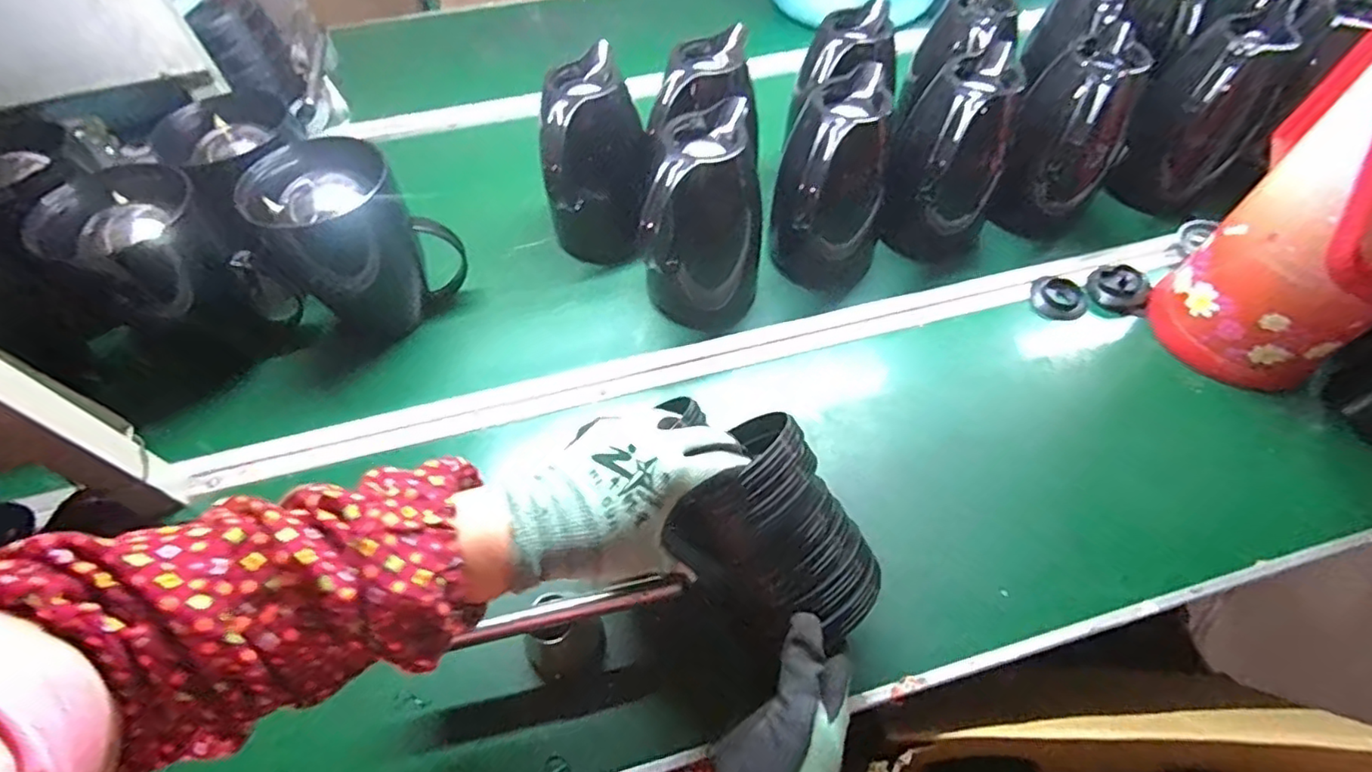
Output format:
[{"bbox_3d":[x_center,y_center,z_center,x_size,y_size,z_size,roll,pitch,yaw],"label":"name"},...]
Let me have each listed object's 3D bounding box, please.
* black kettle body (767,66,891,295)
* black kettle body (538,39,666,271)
[{"bbox_3d":[0.157,-0.208,0.658,0.121,0.198,0.135,13,56,11],"label":"black kettle body"},{"bbox_3d":[-0.098,-0.245,0.685,0.119,0.195,0.125,1,55,3],"label":"black kettle body"}]

